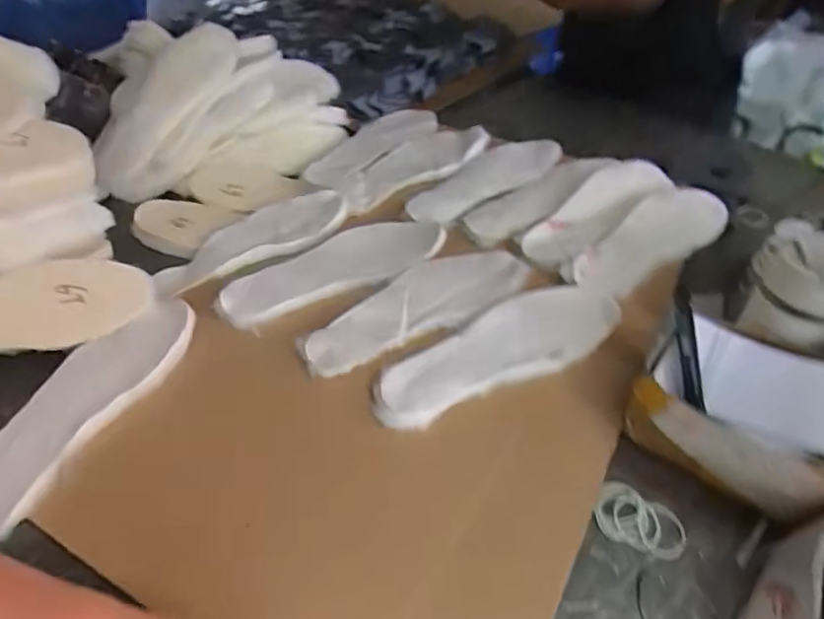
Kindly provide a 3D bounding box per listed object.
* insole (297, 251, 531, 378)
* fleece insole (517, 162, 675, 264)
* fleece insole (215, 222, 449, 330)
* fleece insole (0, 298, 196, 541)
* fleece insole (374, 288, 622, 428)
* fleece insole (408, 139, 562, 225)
[{"bbox_3d":[0.005,-0.007,0.629,0.276,0.012,0.097,-27,49,-26],"label":"insole"},{"bbox_3d":[0.246,-0.135,0.751,0.265,0.011,0.082,-35,56,-24],"label":"fleece insole"},{"bbox_3d":[-0.091,-0.055,0.658,0.268,0.015,0.091,-21,46,-21],"label":"fleece insole"},{"bbox_3d":[-0.317,0.083,0.543,0.080,0.025,0.267,20,46,21],"label":"fleece insole"},{"bbox_3d":[0.092,0.041,0.587,0.289,0.016,0.093,-20,46,-20],"label":"fleece insole"},{"bbox_3d":[0.108,-0.198,0.828,0.281,0.016,0.092,-31,50,-29],"label":"fleece insole"}]

